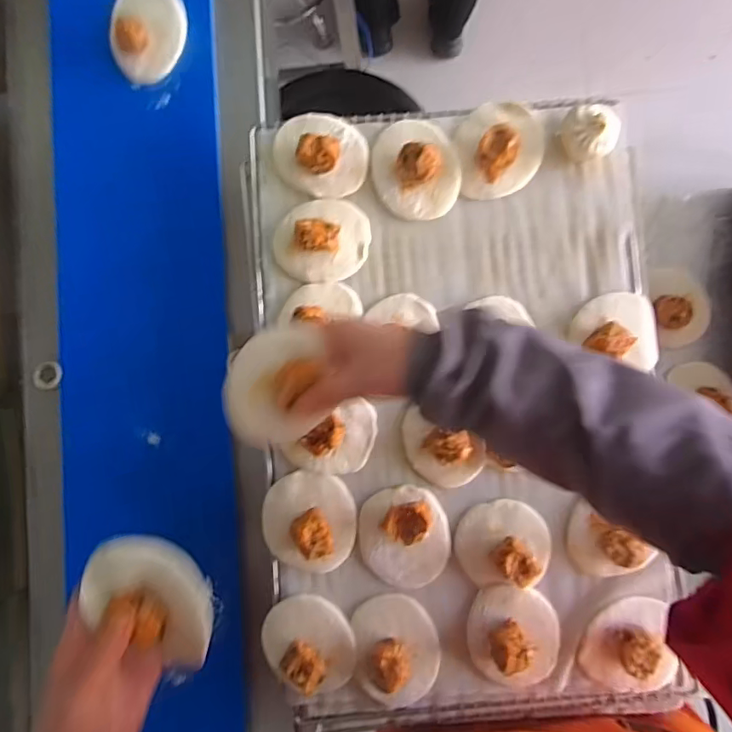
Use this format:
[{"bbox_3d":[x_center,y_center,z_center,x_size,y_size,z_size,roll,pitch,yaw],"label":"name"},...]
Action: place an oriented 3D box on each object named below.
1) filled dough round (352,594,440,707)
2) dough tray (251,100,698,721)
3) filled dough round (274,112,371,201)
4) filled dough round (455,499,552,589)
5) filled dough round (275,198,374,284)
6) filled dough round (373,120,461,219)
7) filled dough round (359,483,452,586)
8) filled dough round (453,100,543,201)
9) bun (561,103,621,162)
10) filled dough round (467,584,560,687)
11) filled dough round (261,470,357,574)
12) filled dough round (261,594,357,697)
[{"bbox_3d":[0.030,0.282,0.497,0.080,0.035,0.103,-6,87,1],"label":"filled dough round"},{"bbox_3d":[0.100,0.042,0.516,0.412,0.047,0.622,-3,87,2],"label":"dough tray"},{"bbox_3d":[-0.047,-0.222,0.529,0.099,0.033,0.082,23,88,3],"label":"filled dough round"},{"bbox_3d":[0.137,0.176,0.500,0.093,0.037,0.082,-3,87,2],"label":"filled dough round"},{"bbox_3d":[-0.046,-0.131,0.523,0.098,0.036,0.085,-4,87,2],"label":"filled dough round"},{"bbox_3d":[0.052,-0.208,0.528,0.085,0.032,0.106,-19,87,1],"label":"filled dough round"},{"bbox_3d":[0.038,0.171,0.503,0.089,0.034,0.099,-6,87,1],"label":"filled dough round"},{"bbox_3d":[0.140,-0.228,0.526,0.089,0.032,0.099,-8,87,1],"label":"filled dough round"},{"bbox_3d":[0.223,-0.234,0.516,0.054,0.032,0.050,0,87,2],"label":"bun"},{"bbox_3d":[0.145,0.264,0.494,0.086,0.034,0.097,-9,87,1],"label":"filled dough round"},{"bbox_3d":[-0.058,0.156,0.506,0.093,0.036,0.097,0,87,2],"label":"filled dough round"},{"bbox_3d":[-0.057,0.277,0.497,0.086,0.040,0.098,-28,87,0],"label":"filled dough round"}]

